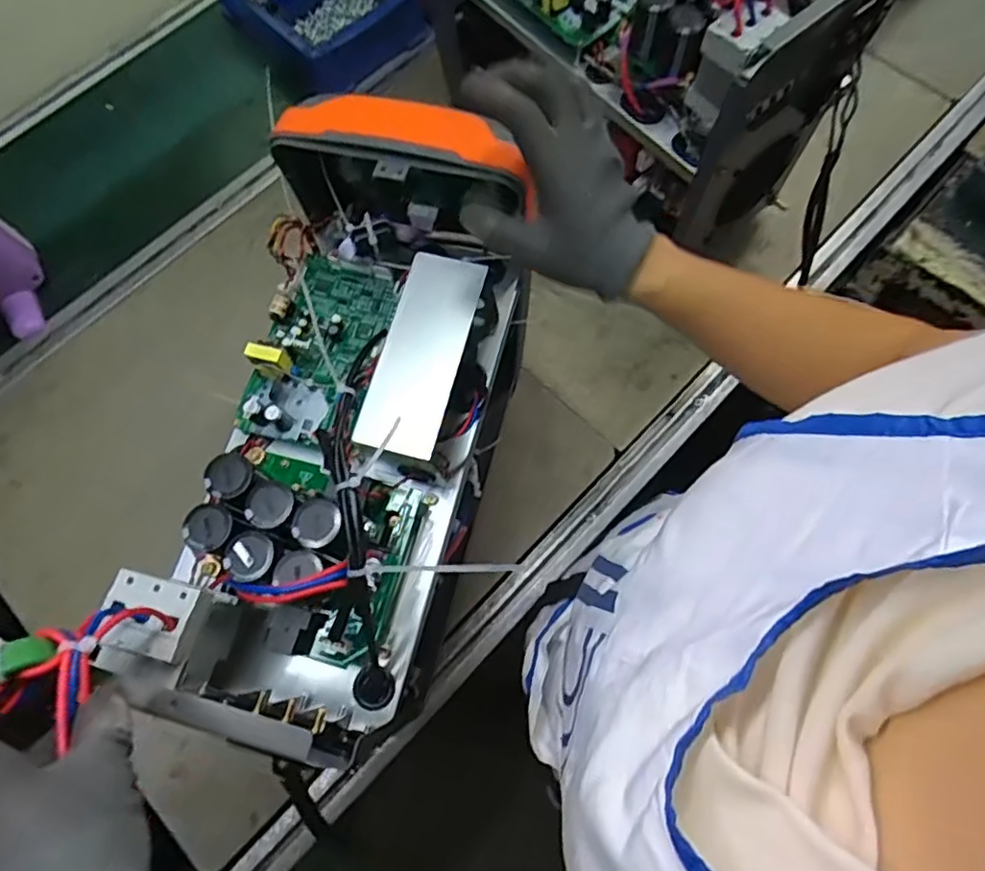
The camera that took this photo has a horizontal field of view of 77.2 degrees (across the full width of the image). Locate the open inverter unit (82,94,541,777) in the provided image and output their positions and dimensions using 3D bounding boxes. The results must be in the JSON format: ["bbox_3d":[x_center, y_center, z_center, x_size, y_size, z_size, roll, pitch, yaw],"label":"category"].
[{"bbox_3d":[-0.107,-0.026,0.458,0.186,0.145,0.442,9,73,5],"label":"open inverter unit"}]

